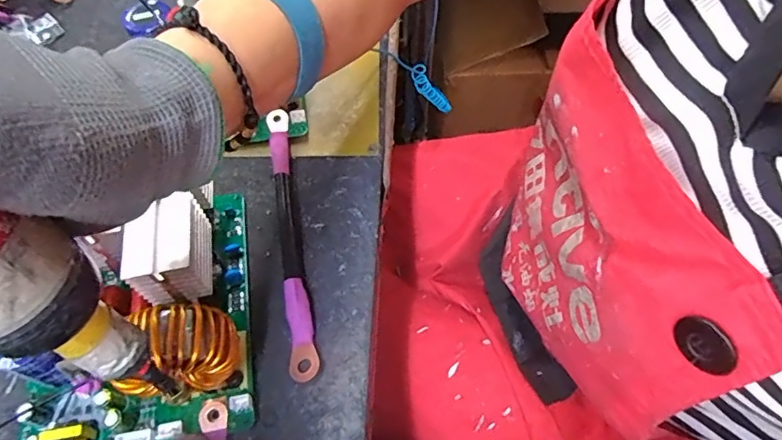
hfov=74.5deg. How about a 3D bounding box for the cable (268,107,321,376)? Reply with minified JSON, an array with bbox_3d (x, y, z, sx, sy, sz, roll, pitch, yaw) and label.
[{"bbox_3d":[-0.064,0.007,0.327,0.016,0.014,0.185,-9,60,-5],"label":"cable"}]

